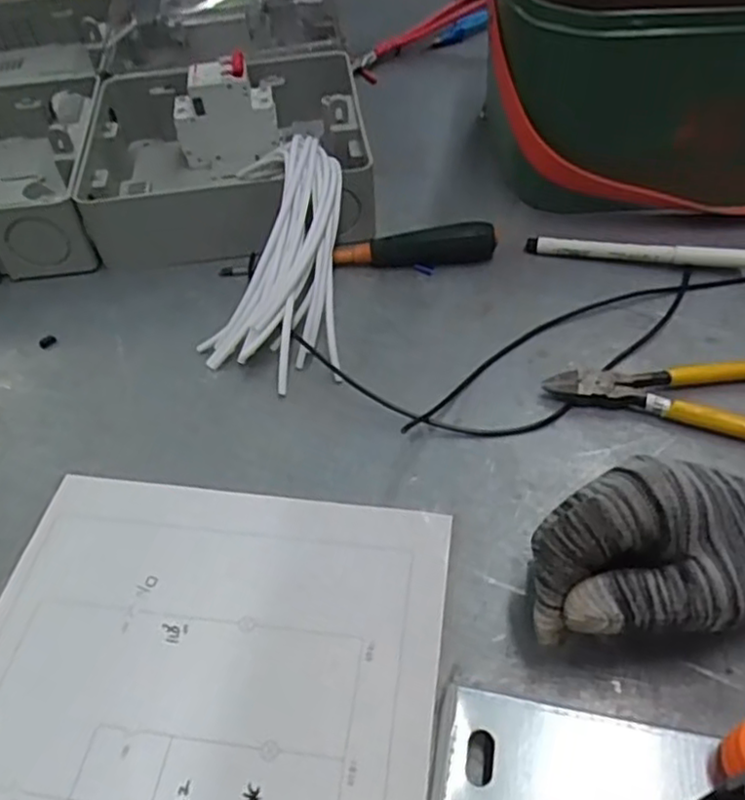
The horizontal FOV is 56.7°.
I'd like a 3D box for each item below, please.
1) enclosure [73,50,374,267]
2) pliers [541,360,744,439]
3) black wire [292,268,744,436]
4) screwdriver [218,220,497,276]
[{"bbox_3d":[-0.108,-0.192,0.528,0.206,0.071,0.186,-8,50,-2],"label":"enclosure"},{"bbox_3d":[0.184,-0.001,0.386,0.164,0.014,0.052,4,50,7],"label":"pliers"},{"bbox_3d":[0.111,-0.030,0.410,0.297,0.018,0.091,-14,50,-7],"label":"black wire"},{"bbox_3d":[-0.010,-0.104,0.481,0.187,0.023,0.023,-4,50,1],"label":"screwdriver"}]

